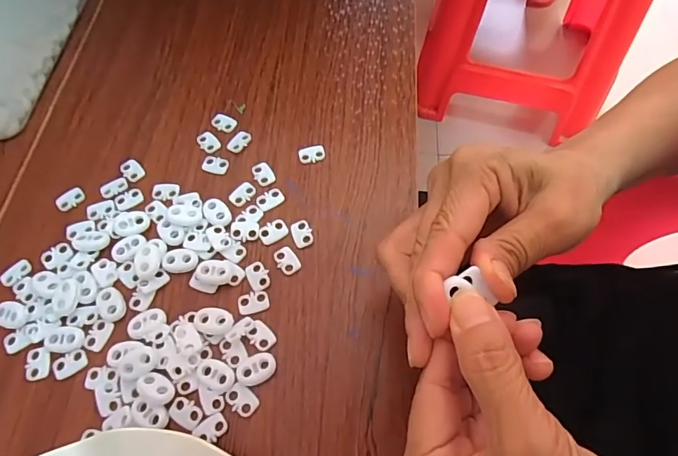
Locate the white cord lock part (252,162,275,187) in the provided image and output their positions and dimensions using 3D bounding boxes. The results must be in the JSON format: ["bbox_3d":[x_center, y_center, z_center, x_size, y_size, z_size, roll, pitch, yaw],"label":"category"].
[{"bbox_3d":[-0.054,-0.039,0.319,0.013,0.004,0.018,-27,66,-12],"label":"white cord lock part"}]

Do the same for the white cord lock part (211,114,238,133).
[{"bbox_3d":[-0.088,-0.080,0.342,0.020,0.004,0.012,23,66,12],"label":"white cord lock part"}]

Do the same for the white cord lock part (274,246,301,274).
[{"bbox_3d":[-0.034,0.020,0.288,0.013,0.004,0.018,-36,68,-16],"label":"white cord lock part"}]

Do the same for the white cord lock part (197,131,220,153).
[{"bbox_3d":[-0.098,-0.065,0.334,0.012,0.004,0.019,-39,69,-17],"label":"white cord lock part"}]

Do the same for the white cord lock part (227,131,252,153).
[{"bbox_3d":[-0.075,-0.065,0.333,0.013,0.004,0.019,33,68,16],"label":"white cord lock part"}]

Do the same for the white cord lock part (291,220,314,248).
[{"bbox_3d":[-0.025,0.003,0.297,0.013,0.004,0.019,-19,64,-8],"label":"white cord lock part"}]

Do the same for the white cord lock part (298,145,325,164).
[{"bbox_3d":[-0.020,-0.054,0.327,0.019,0.004,0.014,-4,63,-1],"label":"white cord lock part"}]

